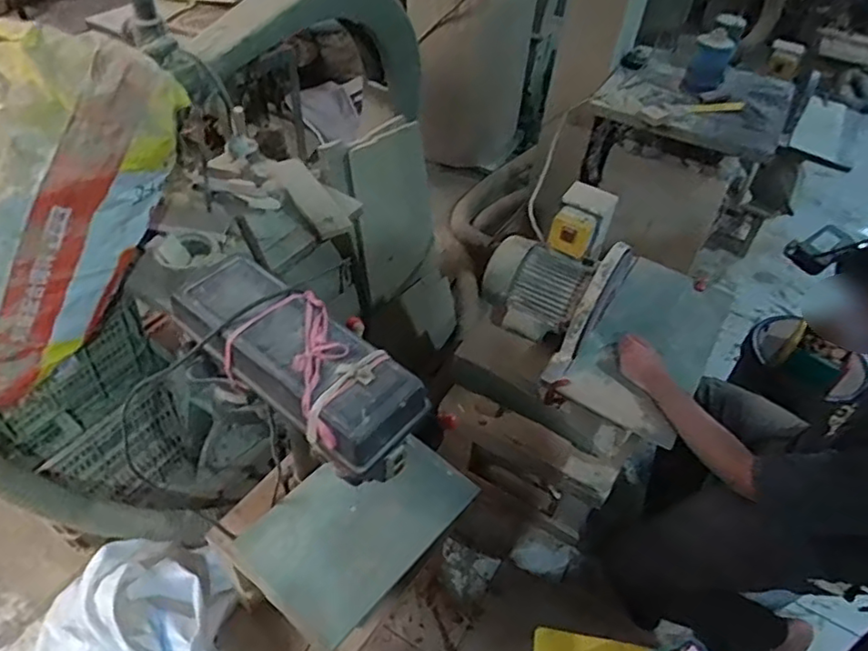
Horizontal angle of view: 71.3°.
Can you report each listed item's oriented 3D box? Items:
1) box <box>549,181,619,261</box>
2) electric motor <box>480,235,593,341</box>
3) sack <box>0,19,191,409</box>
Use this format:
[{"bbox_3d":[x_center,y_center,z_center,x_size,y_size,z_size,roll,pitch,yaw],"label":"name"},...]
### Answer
[{"bbox_3d":[0.328,-0.223,1.346,0.122,0.133,0.098,19,48,12],"label":"box"},{"bbox_3d":[0.226,-0.090,1.386,0.210,0.149,0.151,32,52,22],"label":"electric motor"},{"bbox_3d":[-0.663,-0.173,1.045,0.239,0.666,0.282,43,20,29],"label":"sack"}]

